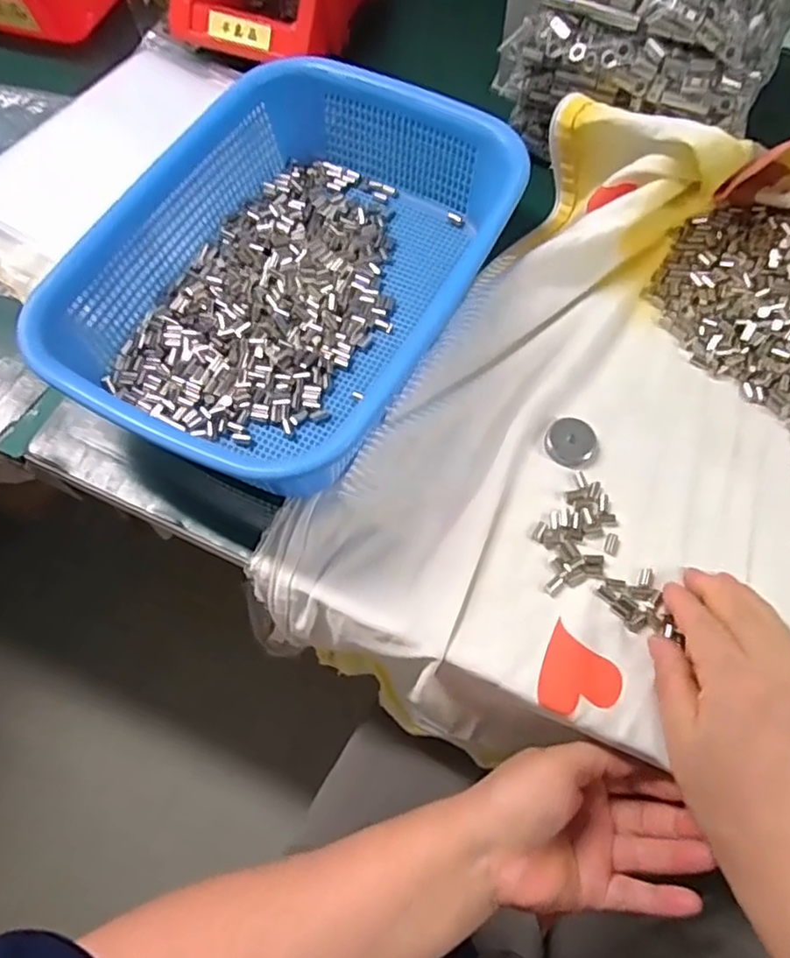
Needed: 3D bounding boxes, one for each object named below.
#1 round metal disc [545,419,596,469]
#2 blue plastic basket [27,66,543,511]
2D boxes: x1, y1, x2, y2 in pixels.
[{"bbox_3d":[0.107,-0.022,0.398,0.029,0.006,0.029,-1,69,1],"label":"round metal disc"},{"bbox_3d":[-0.062,-0.131,0.408,0.200,0.064,0.285,30,73,12],"label":"blue plastic basket"}]

